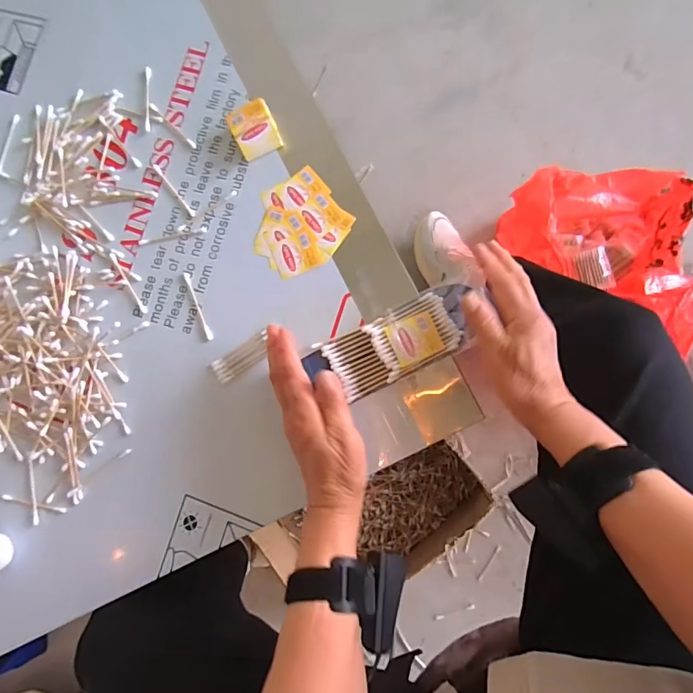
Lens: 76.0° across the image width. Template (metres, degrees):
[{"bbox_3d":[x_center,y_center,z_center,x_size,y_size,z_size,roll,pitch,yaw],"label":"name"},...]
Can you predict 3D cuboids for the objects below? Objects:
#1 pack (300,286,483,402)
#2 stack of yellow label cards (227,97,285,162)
[{"bbox_3d":[0.043,-0.001,0.412,0.153,0.014,0.060,-26,82,5],"label":"pack"},{"bbox_3d":[-0.091,-0.216,0.443,0.043,0.020,0.048,-25,82,4],"label":"stack of yellow label cards"}]

